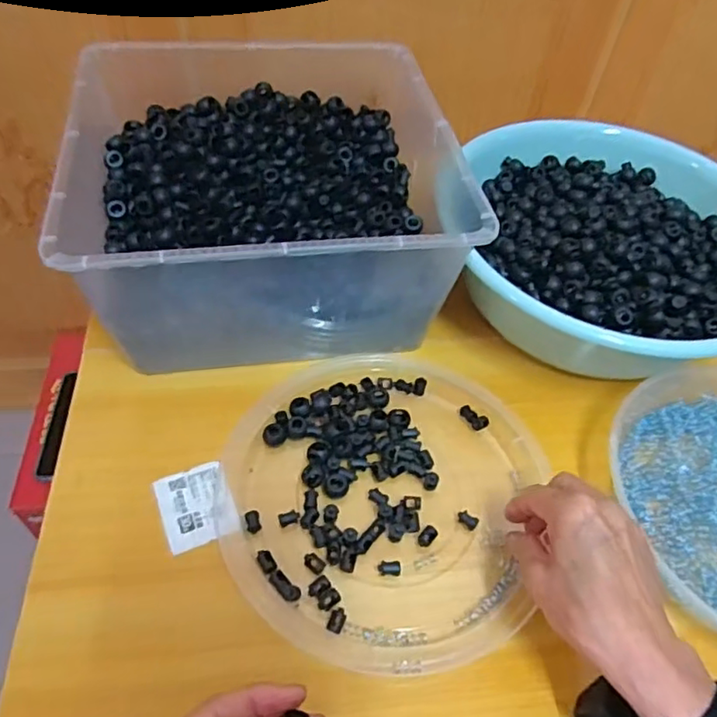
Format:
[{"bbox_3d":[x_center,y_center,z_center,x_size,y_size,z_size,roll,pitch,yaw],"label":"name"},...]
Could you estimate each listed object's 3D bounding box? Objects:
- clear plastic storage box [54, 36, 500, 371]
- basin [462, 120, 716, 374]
[{"bbox_3d":[-0.080,-0.147,0.535,0.291,0.133,0.305,-5,52,-10],"label":"clear plastic storage box"},{"bbox_3d":[0.232,-0.094,0.557,0.266,0.094,0.263,3,51,-4],"label":"basin"}]

